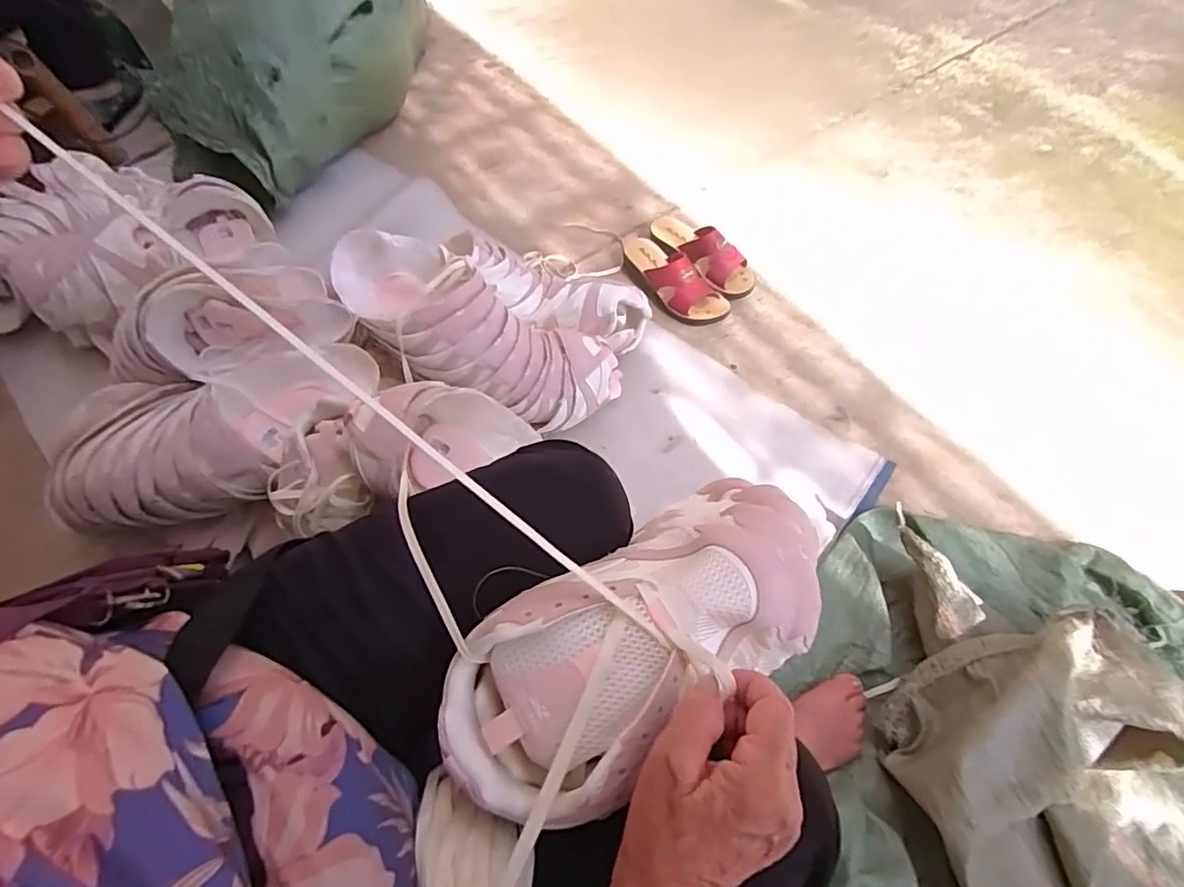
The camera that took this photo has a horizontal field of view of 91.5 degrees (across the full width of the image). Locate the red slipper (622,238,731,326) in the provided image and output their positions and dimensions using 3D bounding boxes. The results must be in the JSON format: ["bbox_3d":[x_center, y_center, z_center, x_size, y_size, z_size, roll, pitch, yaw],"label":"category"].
[{"bbox_3d":[0.139,-0.297,1.019,0.084,0.080,0.230,-39,69,-19],"label":"red slipper"}]

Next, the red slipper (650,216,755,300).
[{"bbox_3d":[0.200,-0.356,1.064,0.230,0.075,0.090,41,68,19],"label":"red slipper"}]

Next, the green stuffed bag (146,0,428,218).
[{"bbox_3d":[-0.582,-0.843,1.176,0.413,0.289,0.731,0,63,3],"label":"green stuffed bag"}]

